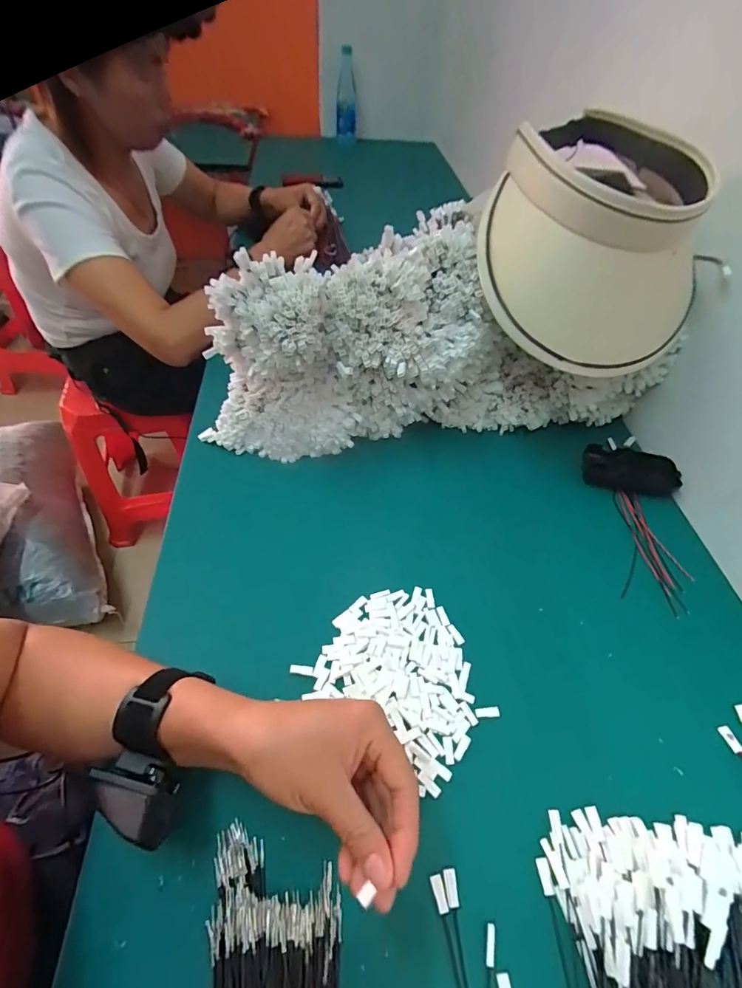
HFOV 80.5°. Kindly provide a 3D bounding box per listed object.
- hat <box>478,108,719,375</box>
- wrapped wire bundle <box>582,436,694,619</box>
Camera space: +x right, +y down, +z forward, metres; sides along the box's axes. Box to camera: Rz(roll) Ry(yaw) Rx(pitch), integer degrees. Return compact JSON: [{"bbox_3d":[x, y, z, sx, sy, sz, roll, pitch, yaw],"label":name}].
[{"bbox_3d":[0.236,-0.273,0.478,0.215,0.157,0.239,15,51,9],"label":"hat"},{"bbox_3d":[0.315,0.014,0.507,0.101,0.029,0.238,4,50,0],"label":"wrapped wire bundle"}]

